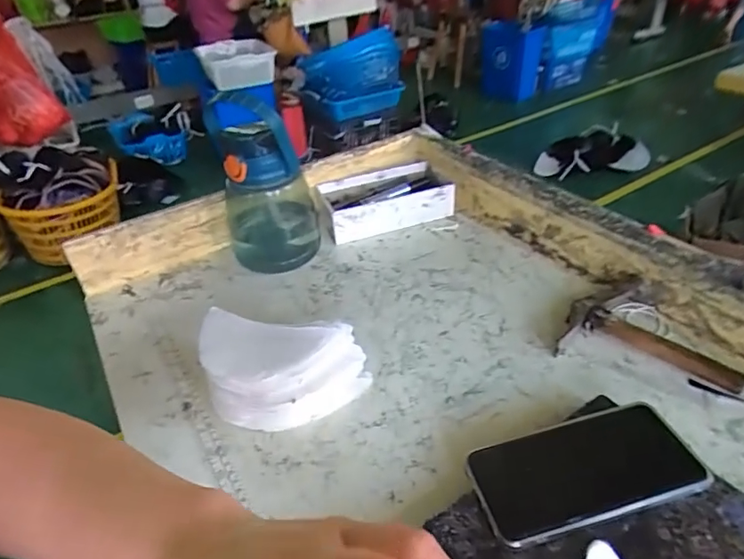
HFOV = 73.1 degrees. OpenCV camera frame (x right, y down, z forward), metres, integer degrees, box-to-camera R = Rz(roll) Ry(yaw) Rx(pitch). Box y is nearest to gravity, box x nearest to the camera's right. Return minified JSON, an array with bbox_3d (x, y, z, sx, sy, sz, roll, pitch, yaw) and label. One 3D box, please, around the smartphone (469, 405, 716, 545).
[{"bbox_3d":[0.159,0.141,0.377,0.162,0.011,0.078,-14,36,-8],"label":"smartphone"}]

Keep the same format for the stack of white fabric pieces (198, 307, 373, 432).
[{"bbox_3d":[-0.093,0.085,0.477,0.165,0.073,0.099,4,38,12],"label":"stack of white fabric pieces"}]

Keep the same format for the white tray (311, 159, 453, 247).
[{"bbox_3d":[0.018,-0.119,0.756,0.187,0.052,0.111,-13,38,-11],"label":"white tray"}]

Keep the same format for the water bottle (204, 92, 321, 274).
[{"bbox_3d":[-0.135,-0.119,0.638,0.113,0.214,0.105,-12,37,-9],"label":"water bottle"}]

